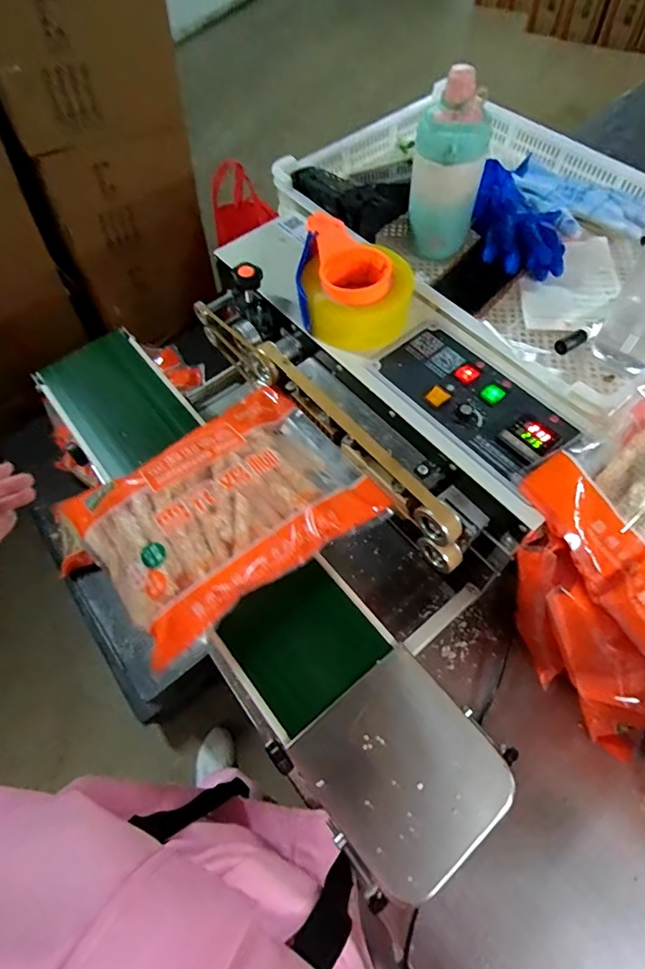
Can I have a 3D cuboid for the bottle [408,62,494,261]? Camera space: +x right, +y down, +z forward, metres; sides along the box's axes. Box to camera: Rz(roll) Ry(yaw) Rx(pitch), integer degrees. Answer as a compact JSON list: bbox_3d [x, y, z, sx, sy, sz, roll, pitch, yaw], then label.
[{"bbox_3d":[0.153,-0.382,0.599,0.085,0.171,0.079,10,62,9],"label":"bottle"}]

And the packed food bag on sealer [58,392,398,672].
[{"bbox_3d":[-0.107,0.017,0.531,0.287,0.058,0.209,-35,67,-15],"label":"packed food bag on sealer"}]

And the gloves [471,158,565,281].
[{"bbox_3d":[0.268,-0.356,0.659,0.114,0.049,0.184,1,61,4],"label":"gloves"}]

